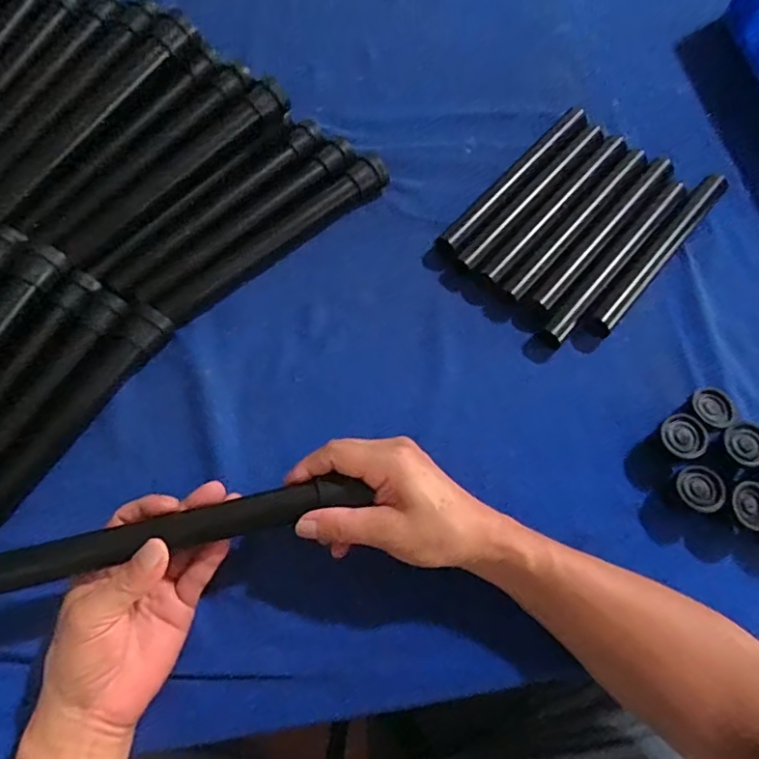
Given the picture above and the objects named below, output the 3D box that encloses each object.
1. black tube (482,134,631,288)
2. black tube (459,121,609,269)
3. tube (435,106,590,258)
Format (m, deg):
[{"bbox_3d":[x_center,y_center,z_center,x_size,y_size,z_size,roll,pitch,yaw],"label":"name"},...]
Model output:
[{"bbox_3d":[0.170,-0.161,0.507,0.023,0.017,0.198,41,72,13],"label":"black tube"},{"bbox_3d":[0.149,-0.176,0.514,0.021,0.019,0.204,42,73,13],"label":"black tube"},{"bbox_3d":[0.132,-0.191,0.524,0.030,0.029,0.209,41,72,13],"label":"tube"}]

